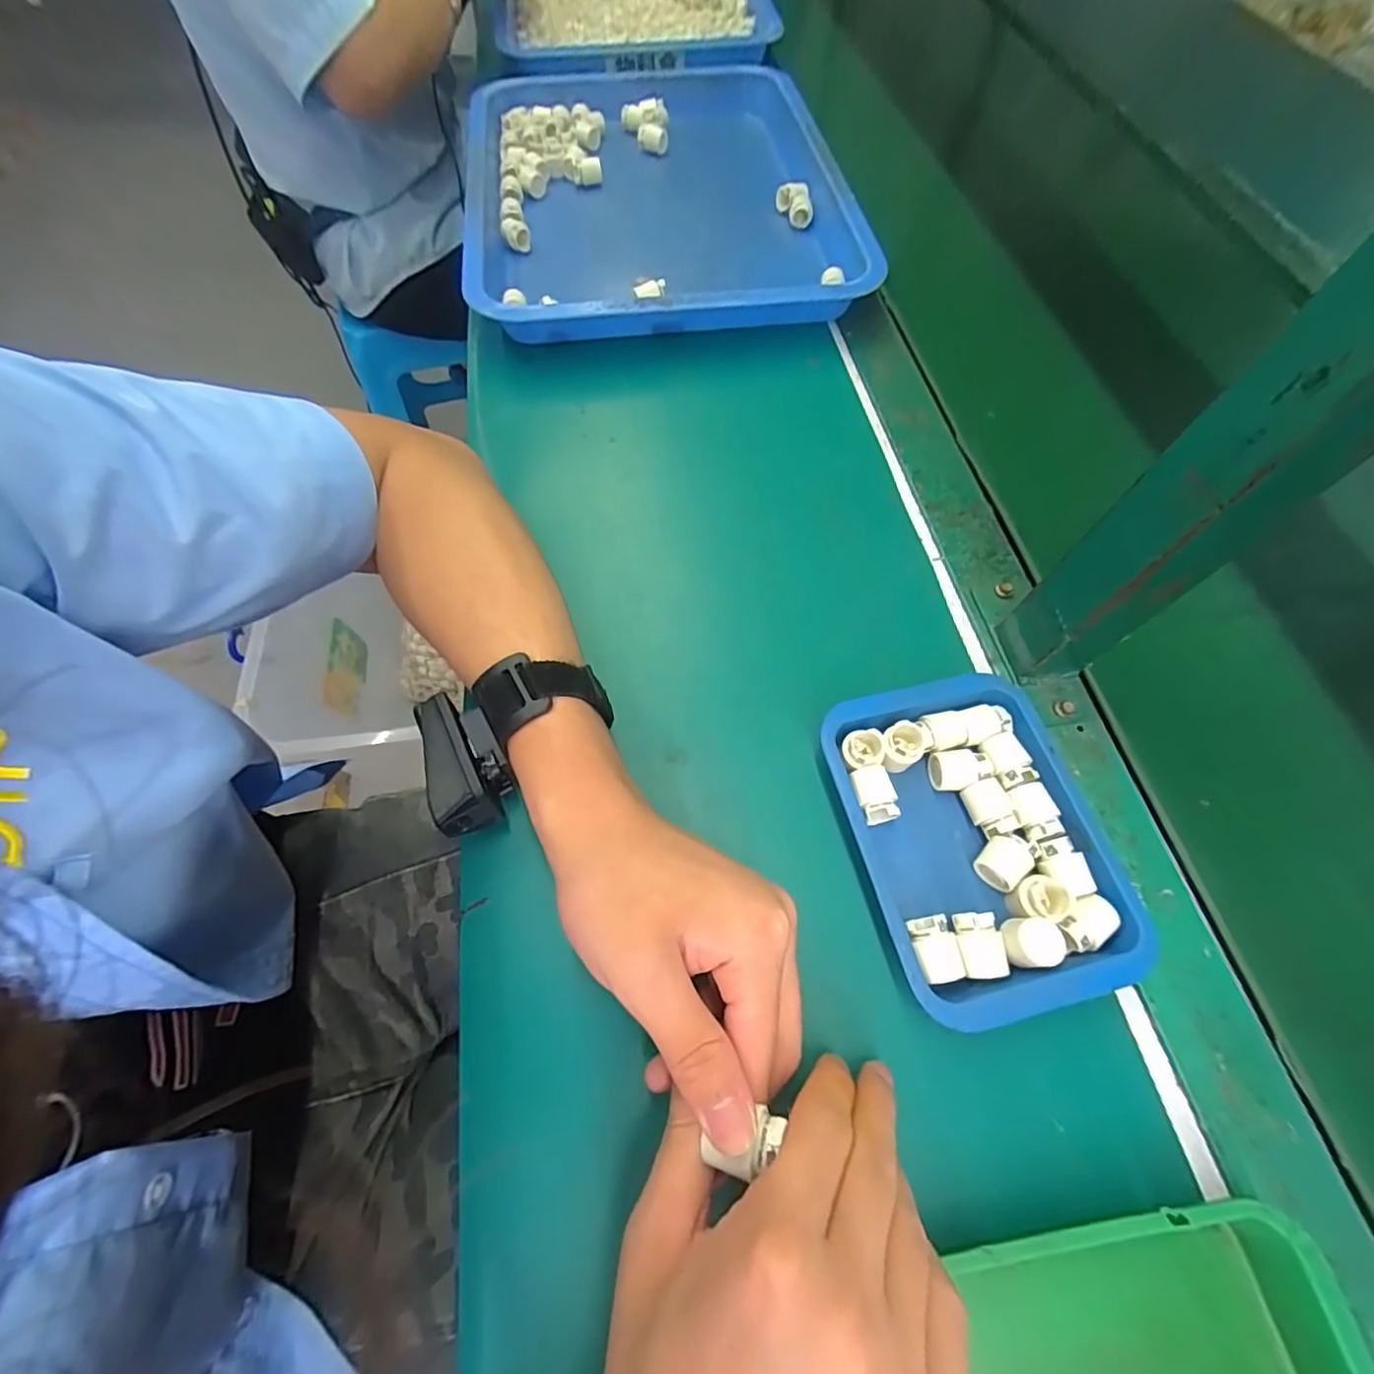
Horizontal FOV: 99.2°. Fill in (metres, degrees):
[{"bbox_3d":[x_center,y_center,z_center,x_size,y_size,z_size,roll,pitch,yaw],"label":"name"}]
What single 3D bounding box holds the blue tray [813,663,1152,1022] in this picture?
[{"bbox_3d":[0.142,0.074,0.295,0.119,0.026,0.154,-14,64,-8],"label":"blue tray"}]

